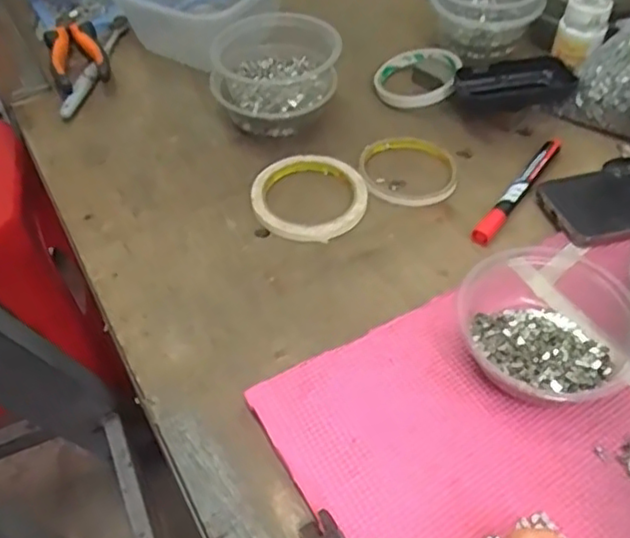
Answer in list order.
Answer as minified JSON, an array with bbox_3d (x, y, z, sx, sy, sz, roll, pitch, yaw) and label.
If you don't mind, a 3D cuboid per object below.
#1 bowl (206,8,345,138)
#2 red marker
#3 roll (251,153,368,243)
[{"bbox_3d":[-0.037,-0.182,0.618,0.118,0.074,0.111,-2,49,2],"label":"bowl"},{"bbox_3d":[0.175,-0.070,0.558,0.015,0.012,0.147,29,57,25],"label":"red marker"},{"bbox_3d":[-0.004,-0.064,0.563,0.098,0.009,0.102,-2,49,2],"label":"roll"}]

